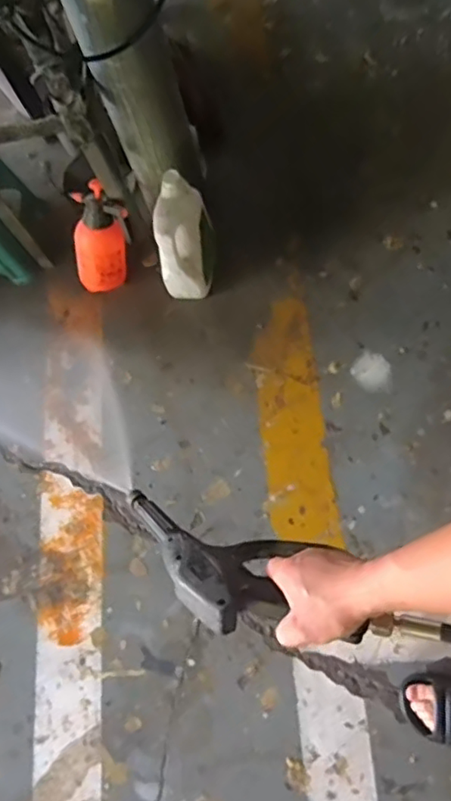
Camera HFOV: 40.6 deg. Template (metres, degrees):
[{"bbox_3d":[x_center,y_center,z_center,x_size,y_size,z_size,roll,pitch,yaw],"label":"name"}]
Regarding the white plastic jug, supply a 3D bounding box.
[{"bbox_3d":[-0.098,-0.406,1.532,0.114,0.287,0.209,3,71,10],"label":"white plastic jug"}]

